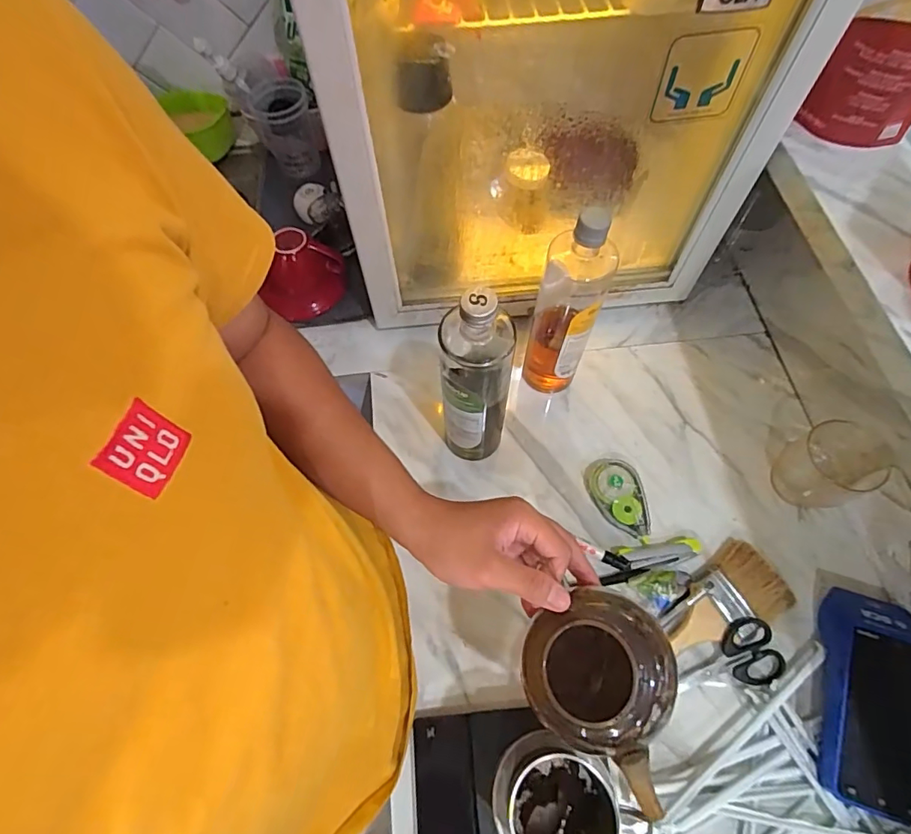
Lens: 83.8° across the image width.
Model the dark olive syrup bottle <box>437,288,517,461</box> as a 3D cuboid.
[{"bbox_3d":[0.024,-0.038,0.541,0.069,0.274,0.082,5,64,4],"label":"dark olive syrup bottle"}]

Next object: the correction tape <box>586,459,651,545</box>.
[{"bbox_3d":[0.204,0.099,0.618,0.062,0.020,0.105,-22,65,-9],"label":"correction tape"}]

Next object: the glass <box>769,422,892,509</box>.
[{"bbox_3d":[0.432,0.056,0.590,0.079,0.085,0.081,0,64,1],"label":"glass"}]

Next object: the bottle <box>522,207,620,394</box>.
[{"bbox_3d":[0.128,-0.125,0.591,0.071,0.265,0.083,10,64,6],"label":"bottle"}]

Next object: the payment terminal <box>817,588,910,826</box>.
[{"bbox_3d":[0.405,0.268,0.488,0.083,0.050,0.193,13,65,7],"label":"payment terminal"}]

